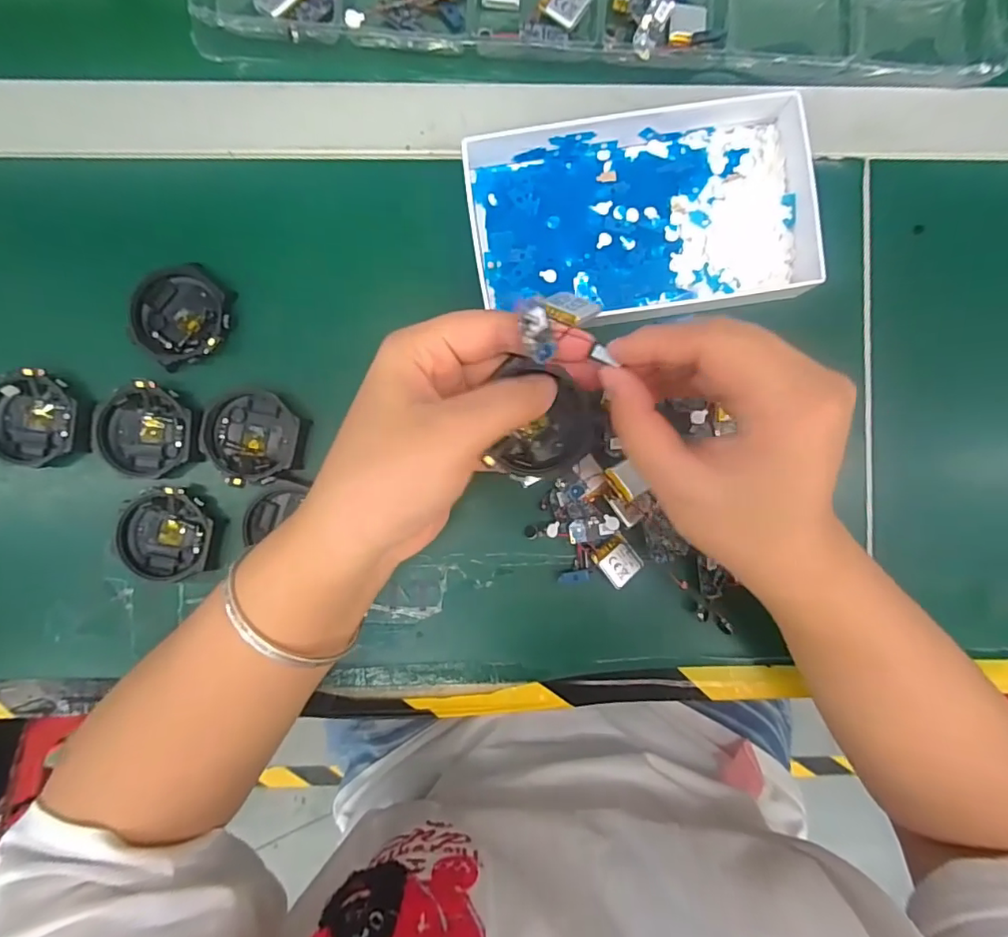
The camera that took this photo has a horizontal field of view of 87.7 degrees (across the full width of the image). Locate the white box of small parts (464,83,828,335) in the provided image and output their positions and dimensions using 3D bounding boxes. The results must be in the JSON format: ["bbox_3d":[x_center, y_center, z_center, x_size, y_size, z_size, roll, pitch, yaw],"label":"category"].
[{"bbox_3d":[0.072,-0.135,0.278,0.175,0.025,0.105,-9,90,-1],"label":"white box of small parts"}]

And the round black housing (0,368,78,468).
[{"bbox_3d":[-0.250,-0.026,0.277,0.044,0.012,0.048,0,90,-1],"label":"round black housing"}]

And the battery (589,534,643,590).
[{"bbox_3d":[0.062,0.049,0.283,0.021,0.004,0.025,-36,91,-1],"label":"battery"}]

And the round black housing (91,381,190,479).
[{"bbox_3d":[-0.190,-0.019,0.278,0.047,0.007,0.047,0,90,-1],"label":"round black housing"}]

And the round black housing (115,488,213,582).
[{"bbox_3d":[-0.178,0.036,0.279,0.045,0.012,0.047,0,90,-1],"label":"round black housing"}]

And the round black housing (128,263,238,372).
[{"bbox_3d":[-0.172,-0.081,0.281,0.051,0.011,0.053,0,90,-1],"label":"round black housing"}]

